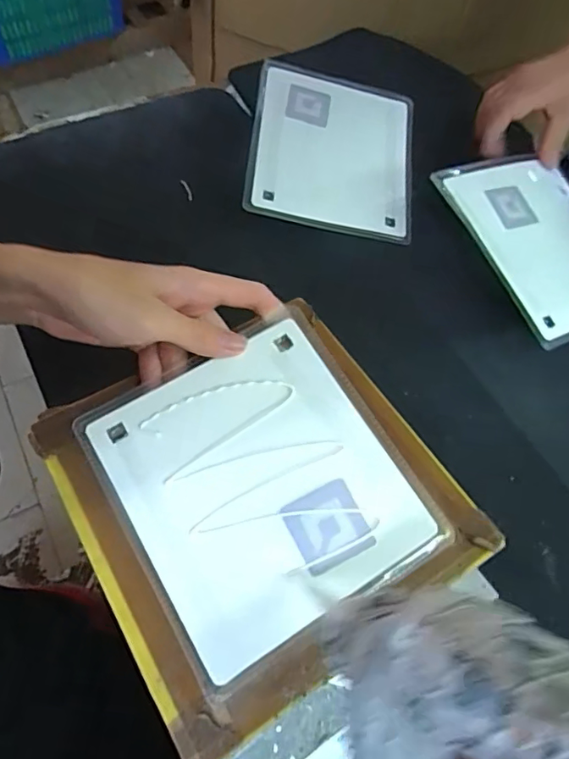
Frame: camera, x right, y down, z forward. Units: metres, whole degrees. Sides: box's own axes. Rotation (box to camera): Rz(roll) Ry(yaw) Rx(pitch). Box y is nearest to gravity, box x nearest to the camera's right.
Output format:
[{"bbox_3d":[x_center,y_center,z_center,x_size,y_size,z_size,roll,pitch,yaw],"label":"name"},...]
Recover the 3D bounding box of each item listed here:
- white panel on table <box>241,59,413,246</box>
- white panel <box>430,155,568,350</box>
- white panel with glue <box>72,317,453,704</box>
[{"bbox_3d":[0.048,-0.219,0.510,0.157,0.016,0.171,10,71,-9],"label":"white panel on table"},{"bbox_3d":[0.222,-0.121,0.464,0.144,0.010,0.170,-23,77,-25],"label":"white panel"},{"bbox_3d":[-0.015,0.057,0.305,0.152,0.020,0.169,-29,65,-18],"label":"white panel with glue"}]

